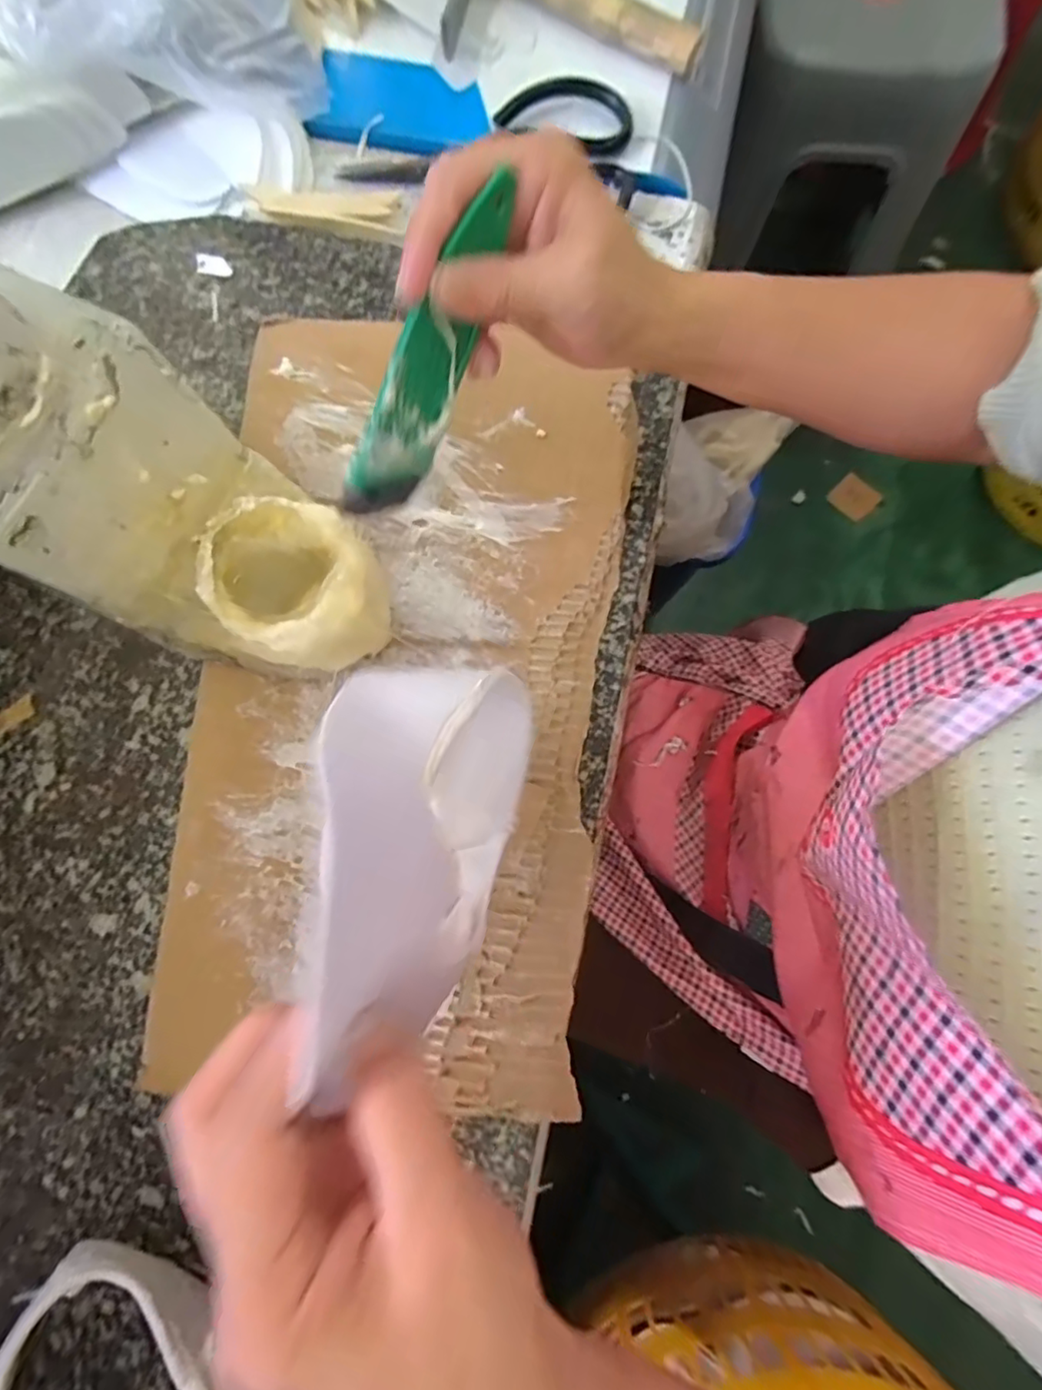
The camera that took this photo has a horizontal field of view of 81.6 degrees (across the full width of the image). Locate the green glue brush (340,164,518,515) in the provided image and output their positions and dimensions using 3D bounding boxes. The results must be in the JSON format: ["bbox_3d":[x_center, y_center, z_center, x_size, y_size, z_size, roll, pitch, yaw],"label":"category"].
[{"bbox_3d":[-0.036,-0.128,0.237,0.005,0.033,0.126,52,127,28],"label":"green glue brush"}]

